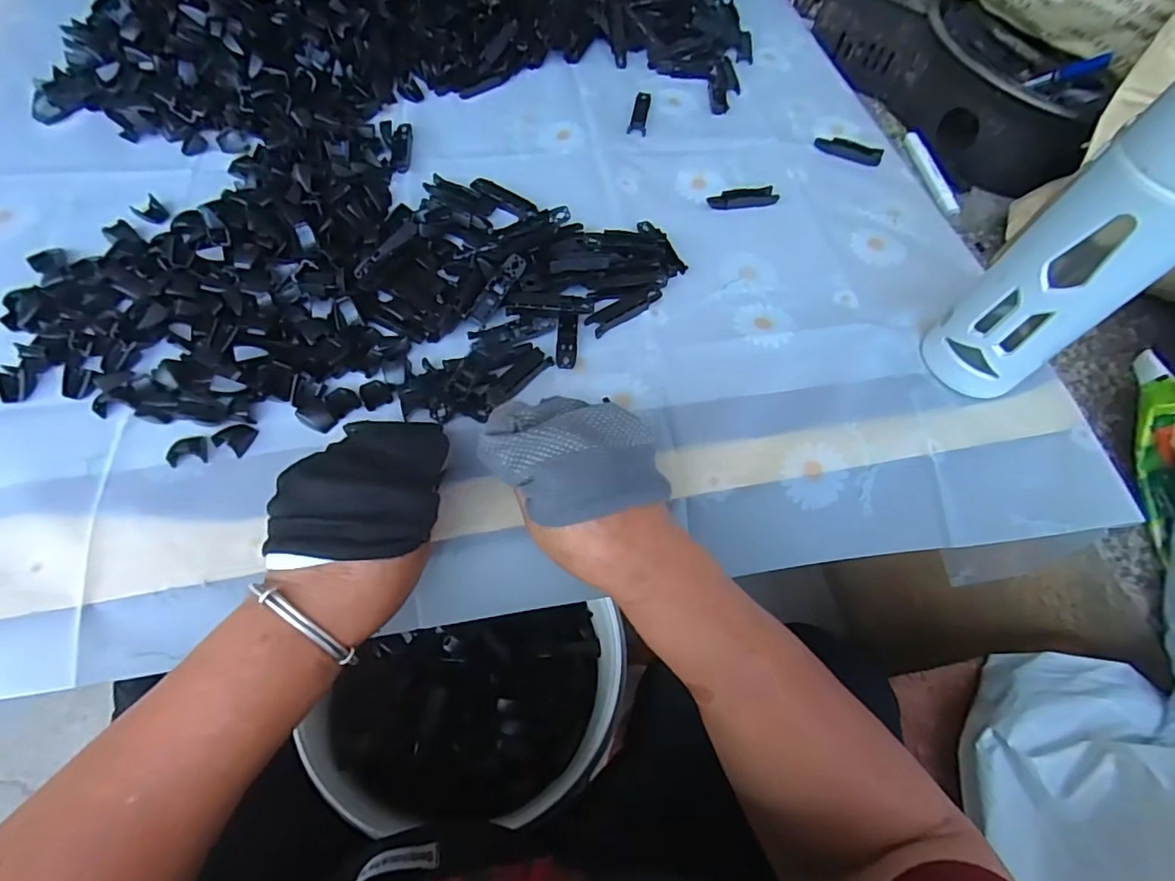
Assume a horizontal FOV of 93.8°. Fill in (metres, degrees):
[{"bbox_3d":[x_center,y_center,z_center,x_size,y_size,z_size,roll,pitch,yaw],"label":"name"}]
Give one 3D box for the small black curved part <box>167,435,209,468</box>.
[{"bbox_3d":[-0.255,0.006,0.351,0.021,0.009,0.019,-14,64,-11],"label":"small black curved part"}]

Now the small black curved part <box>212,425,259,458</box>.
[{"bbox_3d":[-0.231,-0.003,0.360,0.019,0.006,0.021,22,63,8],"label":"small black curved part"}]

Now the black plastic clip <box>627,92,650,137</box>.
[{"bbox_3d":[0.054,-0.332,0.557,0.019,0.009,0.061,9,62,1],"label":"black plastic clip"}]

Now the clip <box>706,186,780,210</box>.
[{"bbox_3d":[0.142,-0.222,0.504,0.063,0.008,0.021,-9,63,-8],"label":"clip"}]

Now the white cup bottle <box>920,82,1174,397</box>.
[{"bbox_3d":[0.308,-0.112,0.341,0.069,0.205,0.069,-32,69,-18],"label":"white cup bottle"}]

